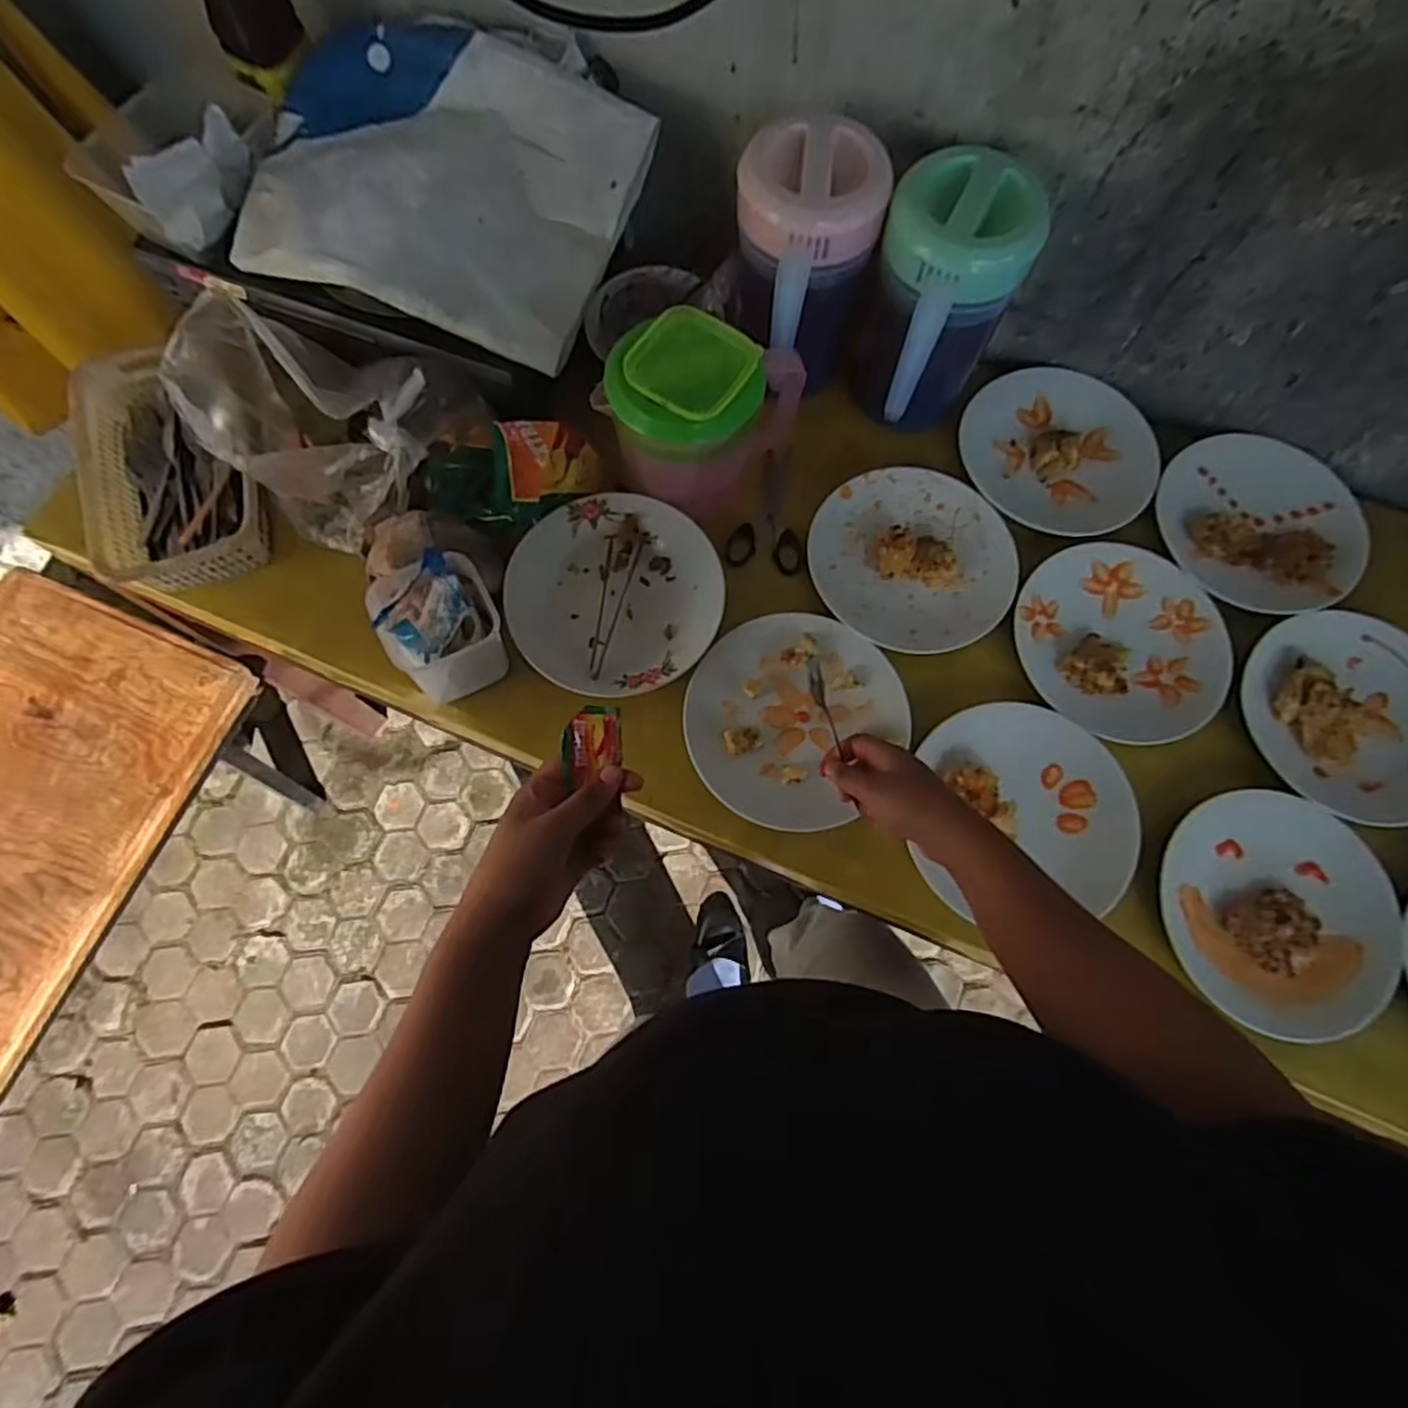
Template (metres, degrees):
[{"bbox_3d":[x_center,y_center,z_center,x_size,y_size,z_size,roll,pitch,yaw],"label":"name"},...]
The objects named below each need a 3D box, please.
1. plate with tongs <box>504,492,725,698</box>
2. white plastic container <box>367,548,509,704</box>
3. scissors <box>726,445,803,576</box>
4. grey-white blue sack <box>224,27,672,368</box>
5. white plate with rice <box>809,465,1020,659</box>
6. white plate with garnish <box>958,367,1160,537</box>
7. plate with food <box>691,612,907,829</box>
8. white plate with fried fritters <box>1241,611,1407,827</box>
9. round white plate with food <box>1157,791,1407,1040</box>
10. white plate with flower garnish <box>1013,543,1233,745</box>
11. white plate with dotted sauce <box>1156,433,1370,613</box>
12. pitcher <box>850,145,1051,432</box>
[{"bbox_3d":[-0.086,-0.105,0.697,0.195,0.022,0.202,0,74,0],"label":"plate with tongs"},{"bbox_3d":[-0.227,-0.072,0.623,0.087,0.111,0.087,-25,75,-6],"label":"white plastic container"},{"bbox_3d":[0.071,-0.210,0.767,0.074,0.014,0.154,8,74,3],"label":"scissors"},{"bbox_3d":[-0.255,-0.503,0.697,0.347,0.075,0.270,24,76,7],"label":"grey-white blue sack"},{"bbox_3d":[0.211,-0.152,0.730,0.202,0.027,0.201,0,74,0],"label":"white plate with rice"},{"bbox_3d":[0.384,-0.278,0.792,0.199,0.039,0.212,0,74,0],"label":"white plate with garnish"},{"bbox_3d":[0.082,0.007,0.676,0.186,0.021,0.197,0,74,0],"label":"plate with food"},{"bbox_3d":[0.636,0.011,0.709,0.210,0.028,0.206,0,74,0],"label":"white plate with fried fritters"},{"bbox_3d":[0.513,0.187,0.646,0.200,0.025,0.209,0,74,0],"label":"round white plate with food"},{"bbox_3d":[0.418,-0.064,0.717,0.207,0.021,0.200,0,74,0],"label":"white plate with flower garnish"},{"bbox_3d":[0.594,-0.198,0.777,0.209,0.024,0.204,0,74,0],"label":"white plate with dotted sauce"},{"bbox_3d":[0.217,-0.367,0.696,0.124,0.216,0.157,21,75,6],"label":"pitcher"}]

